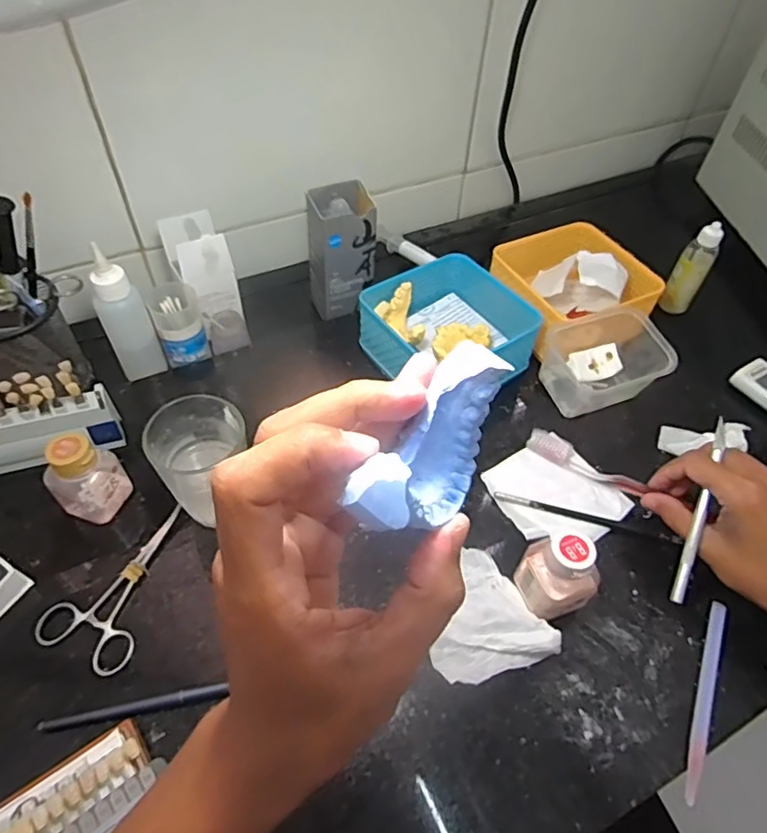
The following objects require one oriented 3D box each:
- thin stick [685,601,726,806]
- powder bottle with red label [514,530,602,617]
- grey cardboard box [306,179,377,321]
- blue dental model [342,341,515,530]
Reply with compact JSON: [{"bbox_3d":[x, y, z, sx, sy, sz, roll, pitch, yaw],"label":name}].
[{"bbox_3d":[0.215,0.184,0.381,0.010,0.009,0.137,24,54,15],"label":"thin stick"},{"bbox_3d":[0.124,0.108,0.395,0.043,0.067,0.044,-10,52,-11],"label":"powder bottle with red label"},{"bbox_3d":[-0.043,-0.166,0.588,0.065,0.120,0.065,-5,52,-8],"label":"grey cardboard box"},{"bbox_3d":[0.014,0.015,0.181,0.023,0.049,0.070,26,54,17],"label":"blue dental model"}]

